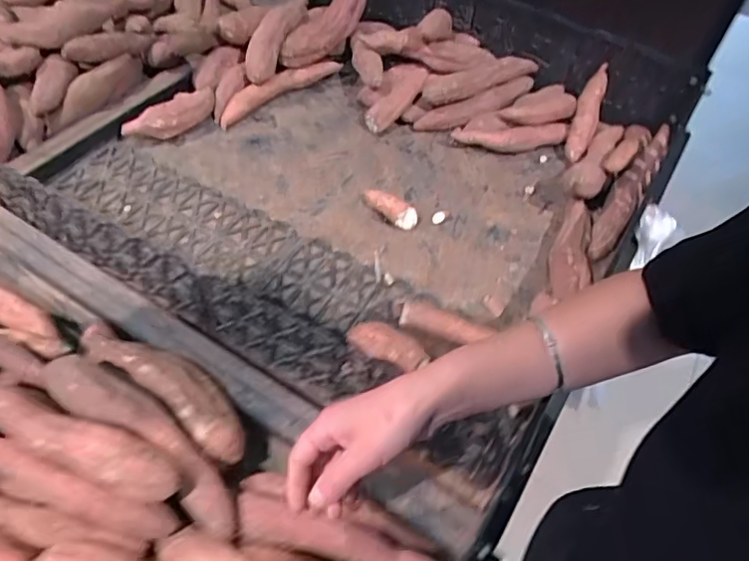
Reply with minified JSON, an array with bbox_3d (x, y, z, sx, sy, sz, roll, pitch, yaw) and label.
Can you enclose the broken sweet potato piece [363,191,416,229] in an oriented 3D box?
[{"bbox_3d":[0.020,-0.112,0.858,0.096,0.030,0.032,32,55,19],"label":"broken sweet potato piece"}]

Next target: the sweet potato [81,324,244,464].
[{"bbox_3d":[-0.227,0.107,0.622,0.244,0.050,0.072,32,56,19],"label":"sweet potato"}]

